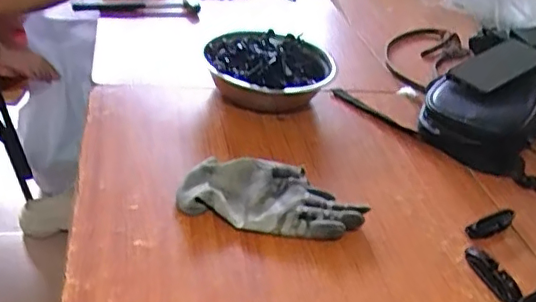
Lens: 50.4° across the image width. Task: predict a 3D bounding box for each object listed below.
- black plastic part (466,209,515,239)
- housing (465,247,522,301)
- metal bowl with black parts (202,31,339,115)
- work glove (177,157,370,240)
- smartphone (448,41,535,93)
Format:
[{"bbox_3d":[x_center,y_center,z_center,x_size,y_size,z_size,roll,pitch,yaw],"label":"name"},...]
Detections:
[{"bbox_3d":[0.263,0.085,0.667,0.073,0.016,0.020,-16,40,-31],"label":"black plastic part"},{"bbox_3d":[0.235,0.129,0.592,0.022,0.014,0.082,-3,35,-16],"label":"housing"},{"bbox_3d":[0.002,-0.119,0.869,0.182,0.077,0.185,5,33,-3],"label":"metal bowl with black parts"},{"bbox_3d":[0.005,0.051,0.652,0.201,0.029,0.102,8,33,1],"label":"work glove"},{"bbox_3d":[0.346,-0.130,0.859,0.134,0.014,0.076,-30,52,-17],"label":"smartphone"}]

